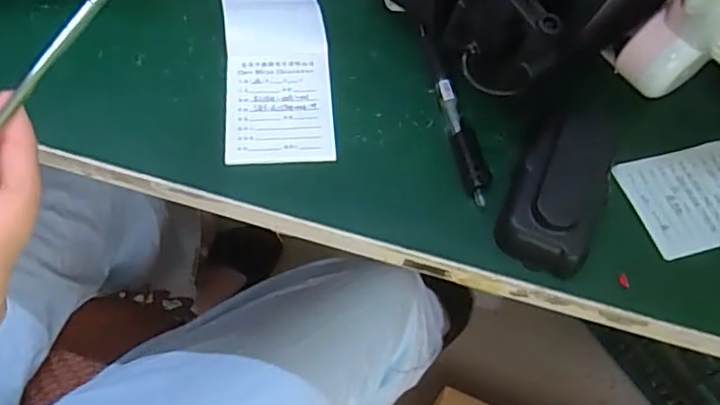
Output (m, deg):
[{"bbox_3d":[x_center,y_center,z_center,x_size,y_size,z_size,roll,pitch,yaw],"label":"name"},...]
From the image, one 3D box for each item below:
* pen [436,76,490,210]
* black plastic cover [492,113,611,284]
[{"bbox_3d":[0.062,-0.038,0.385,0.015,0.013,0.083,-9,60,-10],"label":"pen"},{"bbox_3d":[0.119,-0.014,0.369,0.050,0.024,0.112,24,60,10],"label":"black plastic cover"}]

